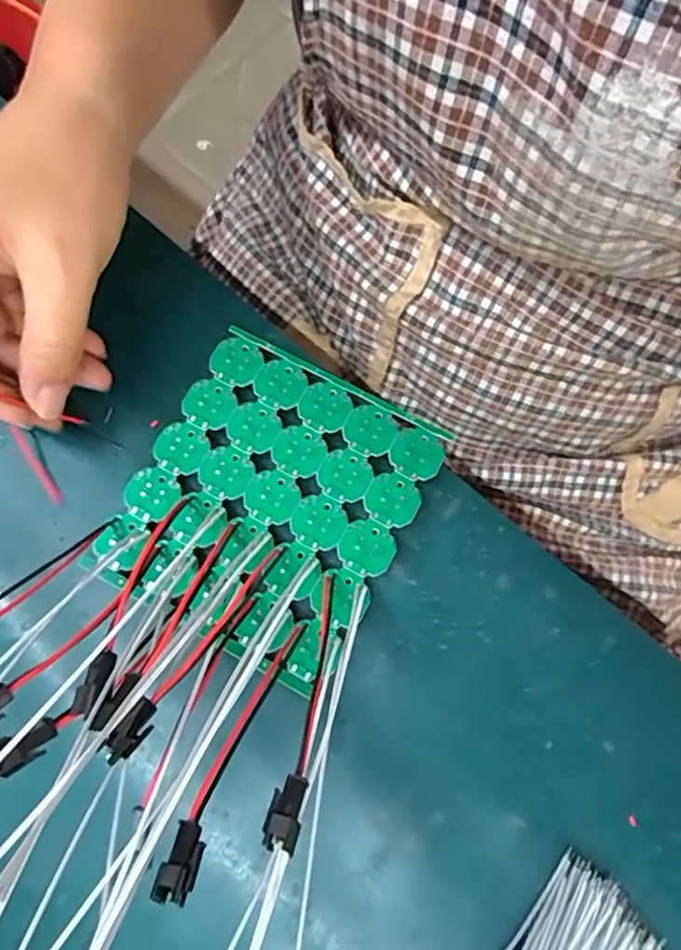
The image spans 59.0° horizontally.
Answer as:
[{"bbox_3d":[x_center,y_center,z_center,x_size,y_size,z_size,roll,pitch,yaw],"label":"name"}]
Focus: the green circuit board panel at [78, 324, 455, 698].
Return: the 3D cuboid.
[{"bbox_3d":[-0.028,0.010,0.248,0.106,0.010,0.117,28,75,6],"label":"green circuit board panel"}]

